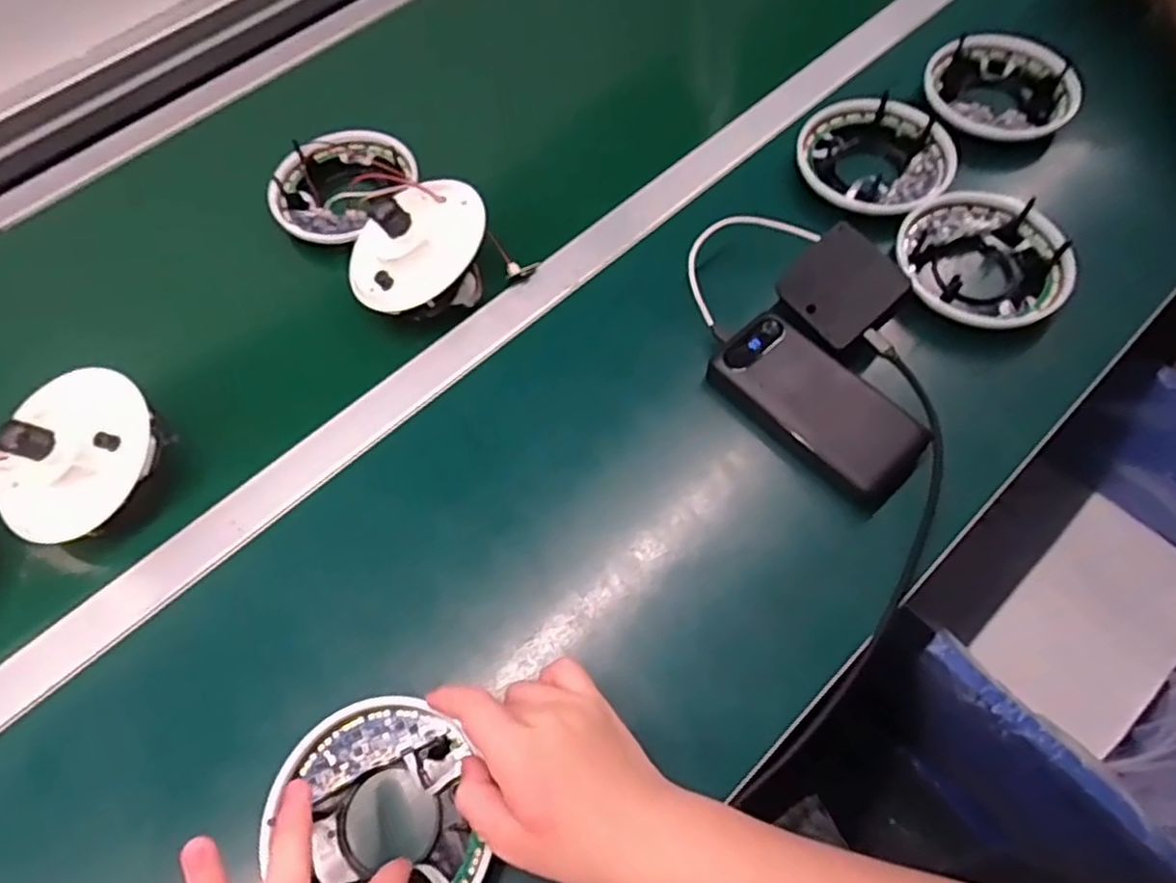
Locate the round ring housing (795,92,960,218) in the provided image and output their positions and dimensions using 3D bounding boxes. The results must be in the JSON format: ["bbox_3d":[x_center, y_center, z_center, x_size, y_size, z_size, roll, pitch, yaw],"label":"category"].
[{"bbox_3d":[0.259,-0.256,0.623,0.122,0.034,0.140,-12,65,-5],"label":"round ring housing"}]

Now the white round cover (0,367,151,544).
[{"bbox_3d":[-0.369,0.010,0.484,0.101,0.048,0.128,24,88,6],"label":"white round cover"}]

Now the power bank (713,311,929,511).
[{"bbox_3d":[0.170,-0.027,0.522,0.079,0.032,0.160,-40,71,-16],"label":"power bank"}]

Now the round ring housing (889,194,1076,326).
[{"bbox_3d":[0.326,-0.148,0.579,0.121,0.049,0.133,0,65,0],"label":"round ring housing"}]

